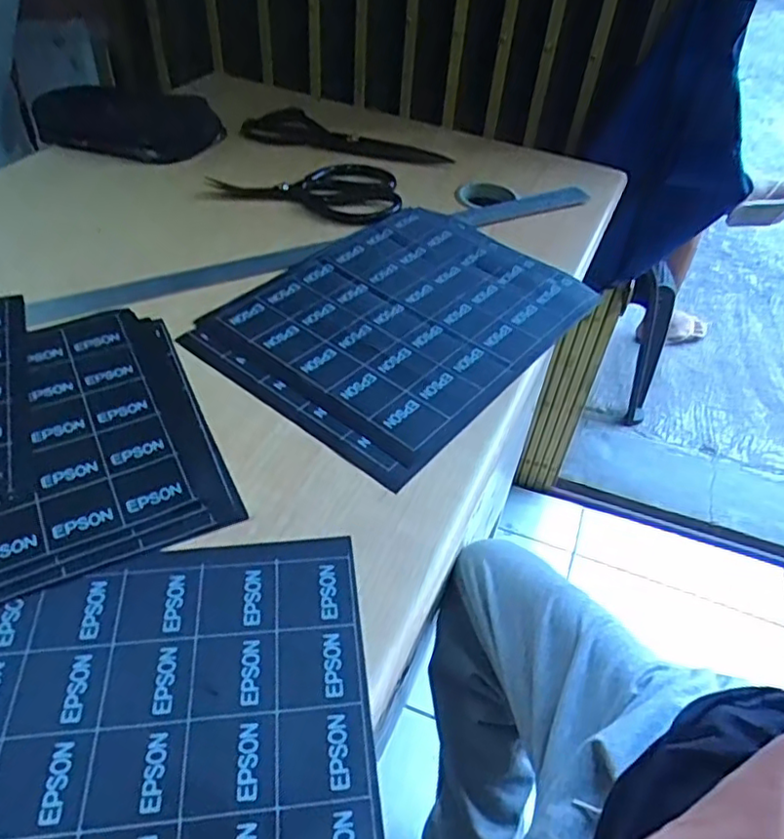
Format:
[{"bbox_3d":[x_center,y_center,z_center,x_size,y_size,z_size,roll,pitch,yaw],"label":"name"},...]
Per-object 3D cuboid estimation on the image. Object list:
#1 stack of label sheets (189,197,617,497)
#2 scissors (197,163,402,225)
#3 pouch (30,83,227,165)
[{"bbox_3d":[0.004,-0.090,0.518,0.225,0.013,0.284,32,51,24],"label":"stack of label sheets"},{"bbox_3d":[-0.088,-0.234,0.644,0.190,0.020,0.098,6,45,1],"label":"scissors"},{"bbox_3d":[-0.290,-0.329,0.707,0.185,0.045,0.113,16,46,11],"label":"pouch"}]

